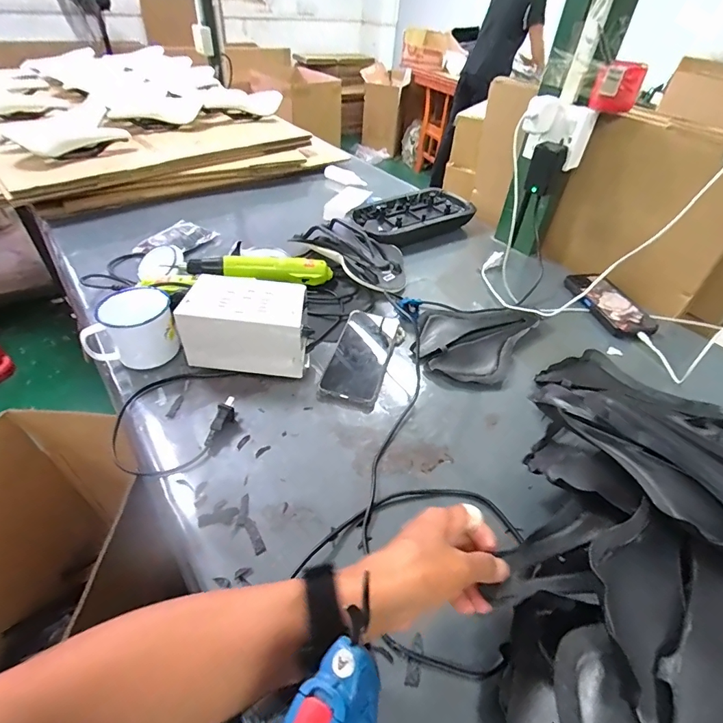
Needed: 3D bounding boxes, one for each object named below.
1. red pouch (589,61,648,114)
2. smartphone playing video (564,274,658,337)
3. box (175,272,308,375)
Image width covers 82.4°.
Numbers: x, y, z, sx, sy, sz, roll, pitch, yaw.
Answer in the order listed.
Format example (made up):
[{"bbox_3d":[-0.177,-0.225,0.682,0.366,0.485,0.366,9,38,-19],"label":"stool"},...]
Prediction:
[{"bbox_3d":[0.385,-0.414,0.625,0.063,0.060,0.030,19,46,15],"label":"red pouch"},{"bbox_3d":[0.432,-0.106,0.729,0.090,0.009,0.176,-9,46,-14],"label":"smartphone playing video"},{"bbox_3d":[-0.152,-0.051,0.564,0.157,0.099,0.098,6,44,1],"label":"box"}]

